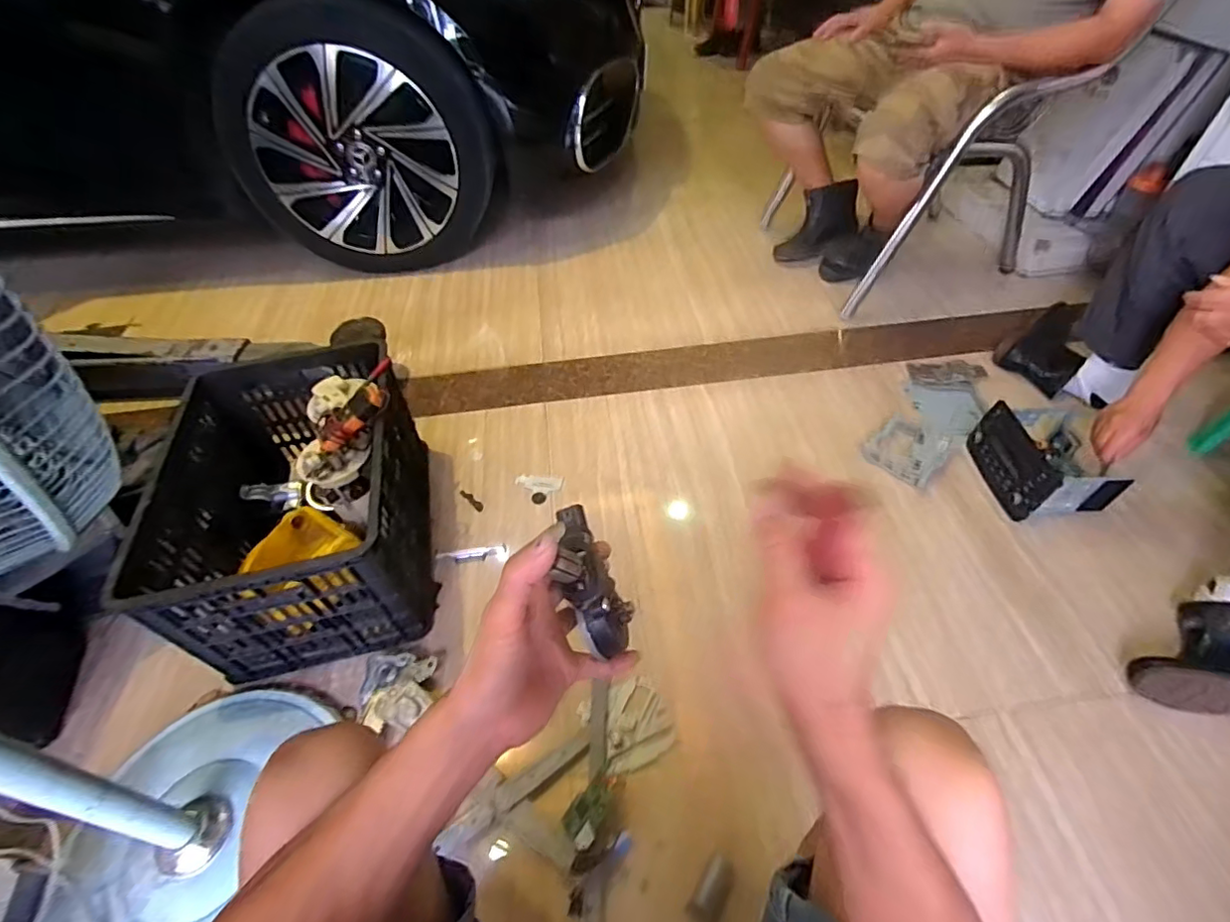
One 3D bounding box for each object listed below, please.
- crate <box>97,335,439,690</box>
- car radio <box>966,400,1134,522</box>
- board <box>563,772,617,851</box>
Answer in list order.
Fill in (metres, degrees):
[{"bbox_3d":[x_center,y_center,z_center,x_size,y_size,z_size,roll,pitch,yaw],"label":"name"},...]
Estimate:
[{"bbox_3d":[-0.557,0.070,1.008,0.393,0.315,0.532,-14,50,-7],"label":"crate"},{"bbox_3d":[0.823,-0.003,1.085,0.207,0.112,0.211,-2,49,3],"label":"car radio"},{"bbox_3d":[-0.032,0.463,0.754,0.049,0.028,0.088,26,56,24],"label":"board"}]

